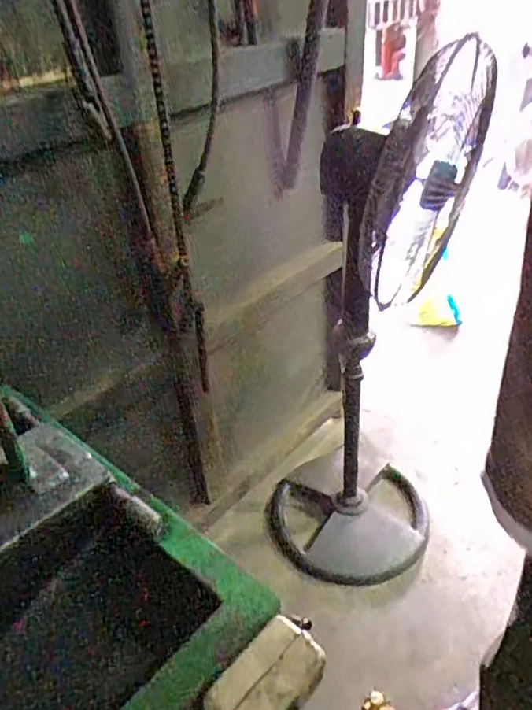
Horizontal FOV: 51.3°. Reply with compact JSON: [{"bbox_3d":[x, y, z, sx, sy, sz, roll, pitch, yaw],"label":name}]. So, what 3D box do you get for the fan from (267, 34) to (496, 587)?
[{"bbox_3d":[0.221,0.001,1.178,0.341,1.114,0.407,8,36,16],"label":"fan"}]

